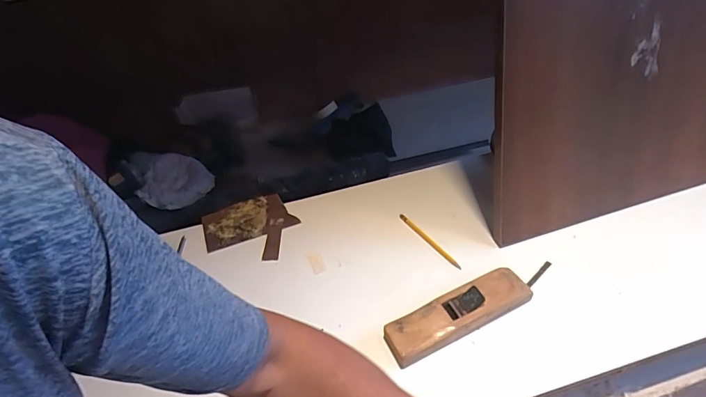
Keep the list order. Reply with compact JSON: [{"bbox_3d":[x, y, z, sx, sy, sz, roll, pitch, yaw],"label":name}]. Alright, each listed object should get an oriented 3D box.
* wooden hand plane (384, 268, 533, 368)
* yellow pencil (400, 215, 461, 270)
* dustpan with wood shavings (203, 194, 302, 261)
[{"bbox_3d":[0.162,0.177,0.626,0.241,0.042,0.066,-20,48,-14],"label":"wooden hand plane"},{"bbox_3d":[0.139,0.076,0.752,0.013,0.011,0.158,-31,51,-23],"label":"yellow pencil"},{"bbox_3d":[-0.201,0.064,0.805,0.174,0.017,0.161,-19,48,-13],"label":"dustpan with wood shavings"}]

